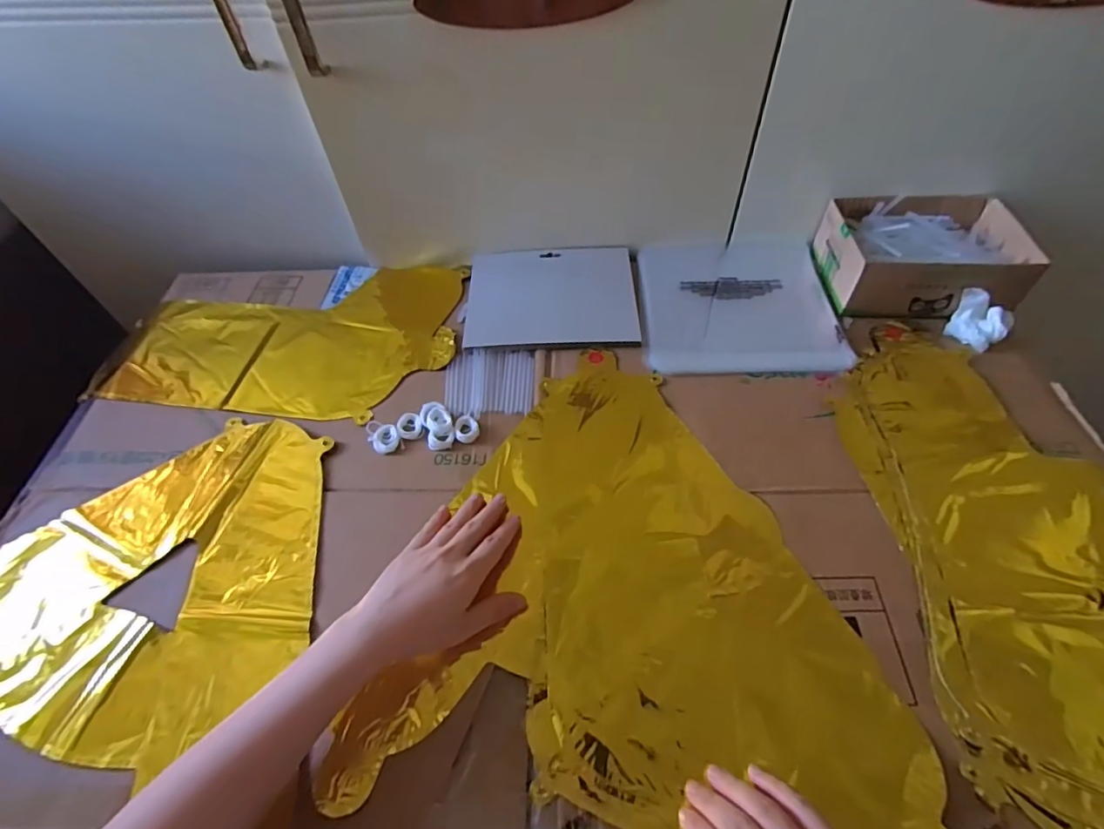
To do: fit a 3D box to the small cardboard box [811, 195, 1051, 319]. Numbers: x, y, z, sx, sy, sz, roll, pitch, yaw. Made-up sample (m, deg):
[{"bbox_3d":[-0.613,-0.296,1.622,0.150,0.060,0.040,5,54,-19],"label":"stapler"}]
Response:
[{"bbox_3d":[0.408,-0.181,0.601,0.196,0.066,0.160,5,54,6],"label":"small cardboard box"}]

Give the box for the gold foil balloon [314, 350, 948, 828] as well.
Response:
[{"bbox_3d":[0.060,0.111,0.452,0.387,0.019,0.372,2,54,4],"label":"gold foil balloon"}]

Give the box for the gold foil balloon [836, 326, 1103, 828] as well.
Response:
[{"bbox_3d":[0.387,0.105,0.432,0.224,0.026,0.442,-1,53,1],"label":"gold foil balloon"}]

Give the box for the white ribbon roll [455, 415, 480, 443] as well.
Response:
[{"bbox_3d":[-0.081,0.013,0.517,0.022,0.006,0.028,-8,54,-3],"label":"white ribbon roll"}]

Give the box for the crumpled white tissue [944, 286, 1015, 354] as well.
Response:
[{"bbox_3d":[0.442,-0.097,0.555,0.055,0.038,0.048,33,61,24],"label":"crumpled white tissue"}]

